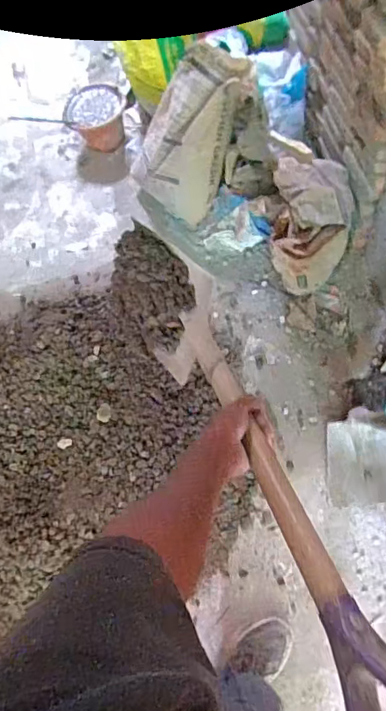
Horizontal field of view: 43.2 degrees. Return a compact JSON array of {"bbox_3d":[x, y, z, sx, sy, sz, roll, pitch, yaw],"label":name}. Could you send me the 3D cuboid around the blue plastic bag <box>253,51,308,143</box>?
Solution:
[{"bbox_3d":[0.299,-0.829,1.547,0.153,0.135,0.263,-16,67,-5],"label":"blue plastic bag"}]

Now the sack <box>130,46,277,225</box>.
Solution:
[{"bbox_3d":[0.023,-0.681,1.569,0.435,0.422,0.322,-13,66,-3],"label":"sack"}]

